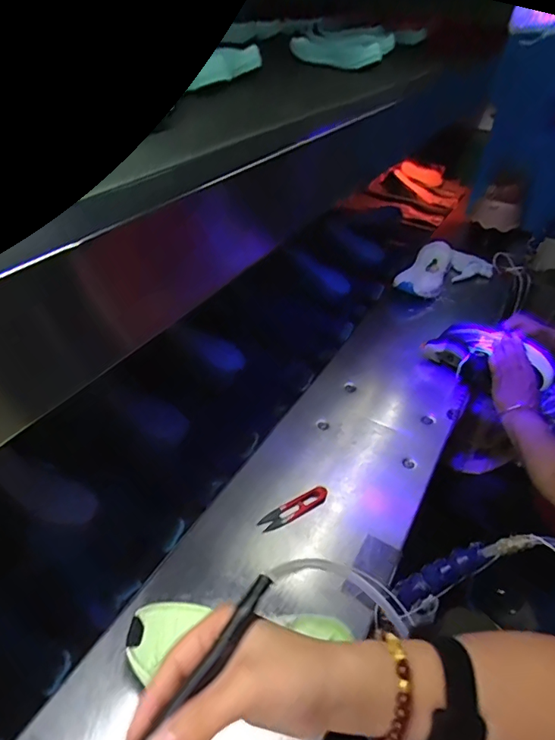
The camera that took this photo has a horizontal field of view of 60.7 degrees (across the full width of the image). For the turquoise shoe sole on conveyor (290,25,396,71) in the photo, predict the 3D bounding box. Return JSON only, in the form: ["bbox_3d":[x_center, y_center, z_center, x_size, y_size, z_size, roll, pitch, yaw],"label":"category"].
[{"bbox_3d":[0.115,-0.612,0.900,0.207,0.060,0.032,27,44,25],"label":"turquoise shoe sole on conveyor"}]

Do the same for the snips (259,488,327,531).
[{"bbox_3d":[0.023,0.184,0.629,0.101,0.009,0.024,-21,46,-29],"label":"snips"}]

